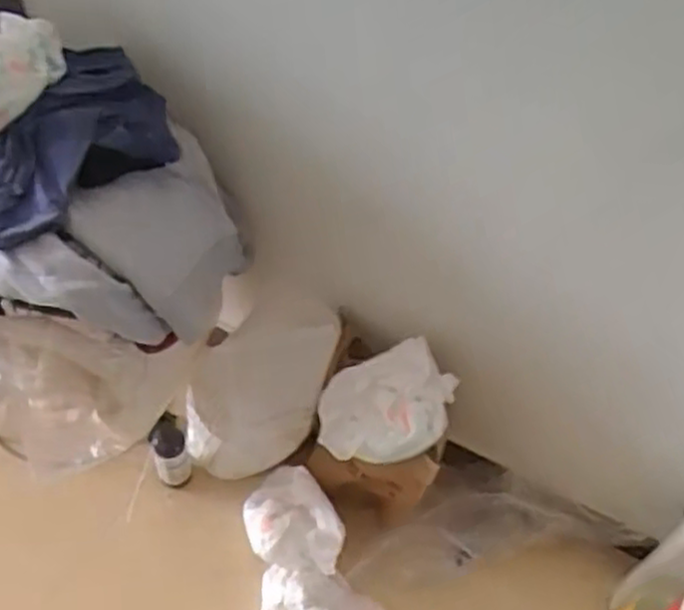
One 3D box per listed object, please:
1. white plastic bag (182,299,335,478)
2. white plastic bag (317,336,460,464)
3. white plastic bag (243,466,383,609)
[{"bbox_3d":[-0.143,0.164,1.331,0.263,0.292,0.187,-16,54,-16],"label":"white plastic bag"},{"bbox_3d":[0.072,0.159,1.135,0.203,0.095,0.169,-15,54,-15],"label":"white plastic bag"},{"bbox_3d":[-0.068,0.426,1.255,0.174,0.104,0.327,-20,56,-19],"label":"white plastic bag"}]

